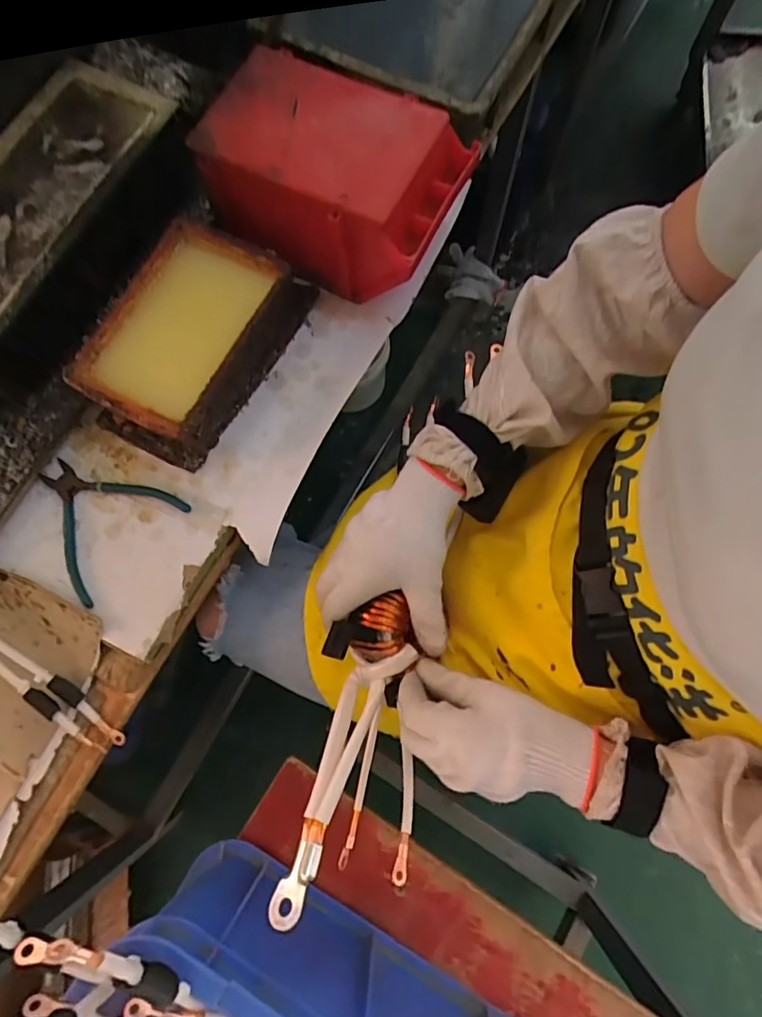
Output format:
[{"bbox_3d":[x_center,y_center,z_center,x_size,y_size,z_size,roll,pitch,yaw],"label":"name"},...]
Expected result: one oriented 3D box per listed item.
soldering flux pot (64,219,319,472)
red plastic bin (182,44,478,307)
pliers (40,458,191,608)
[{"bbox_3d":[-0.185,-0.169,0.516,0.140,0.064,0.230,27,78,8],"label":"soldering flux pot"},{"bbox_3d":[-0.047,-0.320,0.510,0.237,0.109,0.157,29,79,9],"label":"red plastic bin"},{"bbox_3d":[-0.274,0.001,0.503,0.132,0.007,0.125,42,81,11],"label":"pliers"}]

